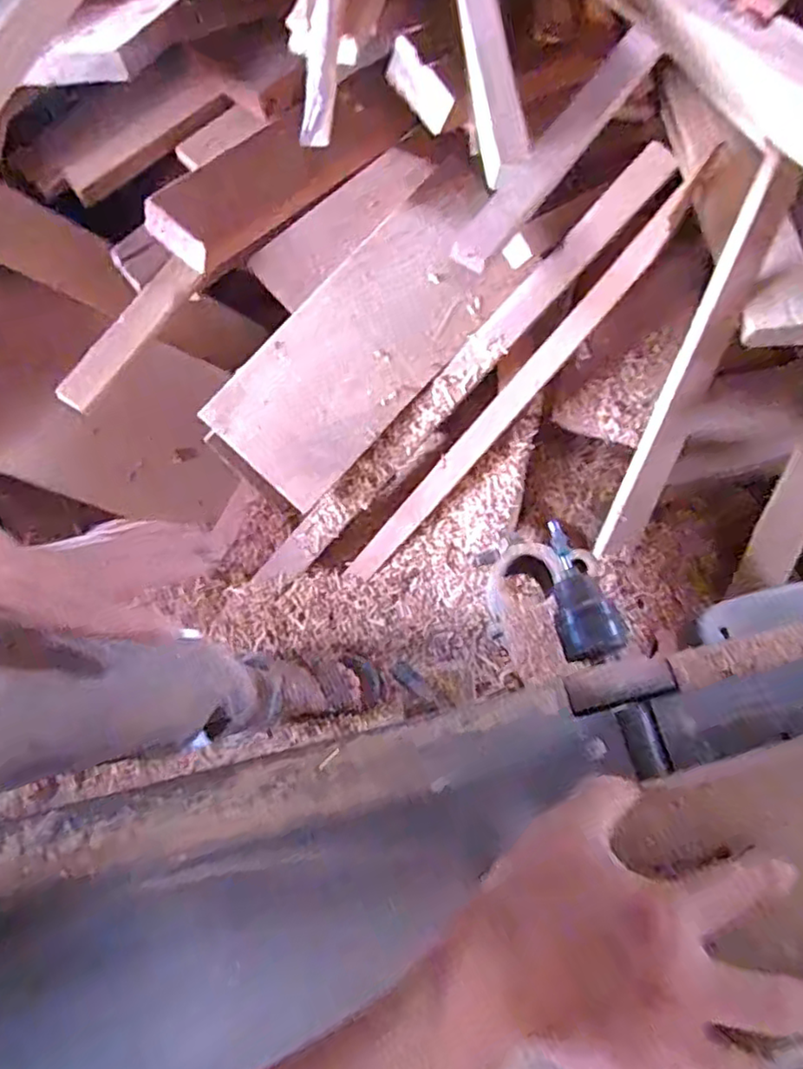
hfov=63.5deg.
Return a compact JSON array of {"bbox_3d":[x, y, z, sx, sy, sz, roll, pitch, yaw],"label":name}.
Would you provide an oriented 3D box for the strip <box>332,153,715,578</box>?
[{"bbox_3d":[0.186,-0.225,1.000,0.043,0.029,0.799,46,103,17],"label":"strip"}]

